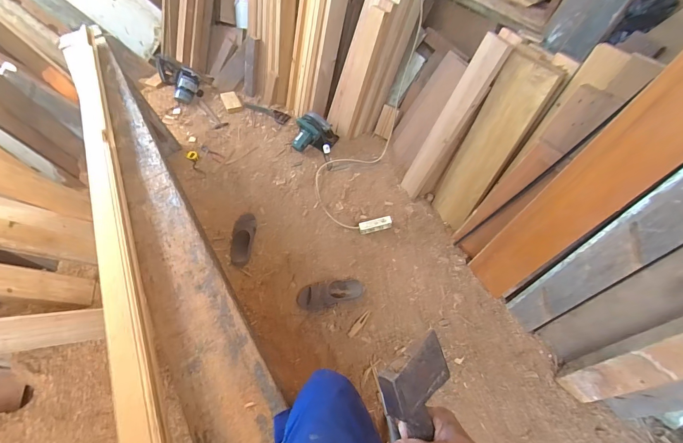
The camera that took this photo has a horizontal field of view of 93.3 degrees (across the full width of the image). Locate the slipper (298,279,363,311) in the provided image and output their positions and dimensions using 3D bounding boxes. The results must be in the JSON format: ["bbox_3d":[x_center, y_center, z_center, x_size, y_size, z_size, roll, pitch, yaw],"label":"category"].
[{"bbox_3d":[-0.052,0.325,1.439,0.288,0.063,0.113,-4,57,-2],"label":"slipper"}]

